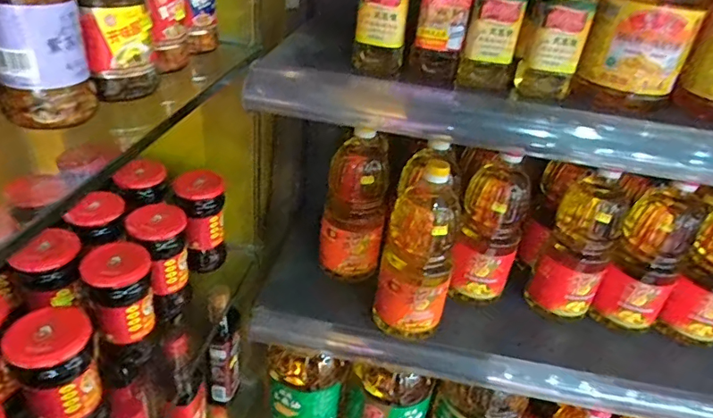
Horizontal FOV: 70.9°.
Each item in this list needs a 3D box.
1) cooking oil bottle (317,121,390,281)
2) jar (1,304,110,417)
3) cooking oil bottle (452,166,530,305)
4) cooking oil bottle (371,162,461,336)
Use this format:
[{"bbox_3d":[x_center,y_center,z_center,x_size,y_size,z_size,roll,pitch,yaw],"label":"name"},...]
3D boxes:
[{"bbox_3d":[0.000,-0.017,0.846,0.098,0.237,0.127,8,32,2],"label":"cooking oil bottle"},{"bbox_3d":[-0.267,0.157,0.456,0.060,0.124,0.062,5,32,-3],"label":"jar"},{"bbox_3d":[0.213,0.047,0.808,0.098,0.229,0.110,14,33,12],"label":"cooking oil bottle"},{"bbox_3d":[0.088,0.063,0.716,0.099,0.266,0.081,12,33,8],"label":"cooking oil bottle"}]

